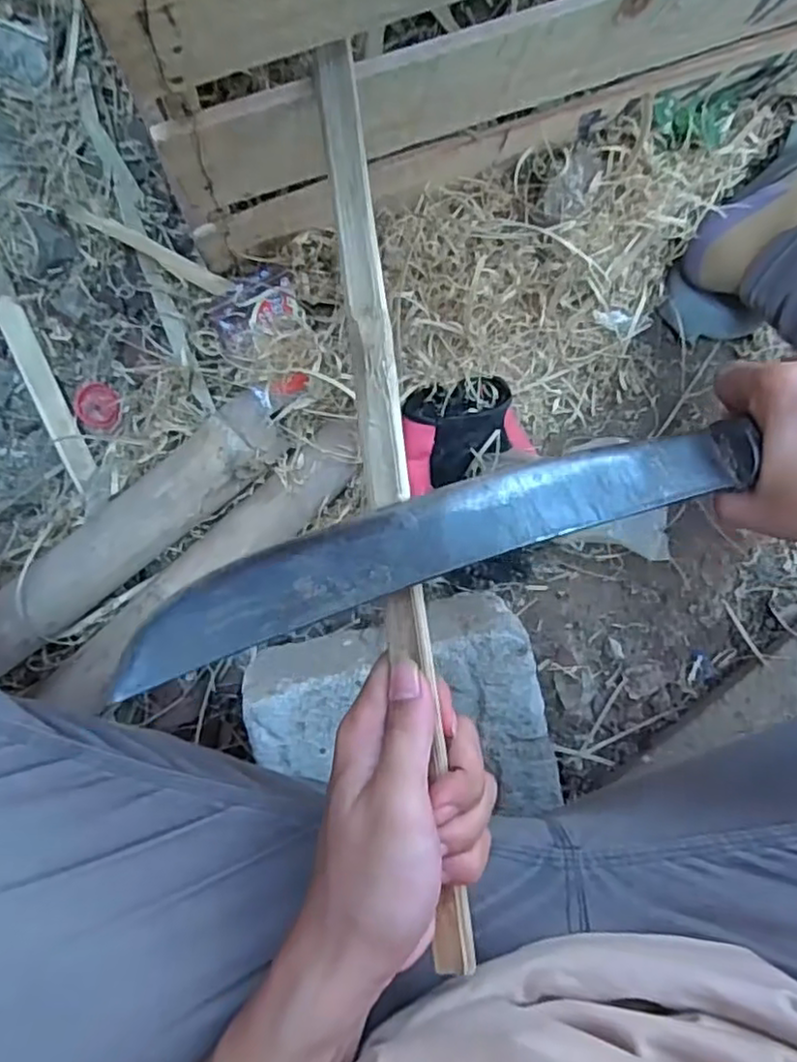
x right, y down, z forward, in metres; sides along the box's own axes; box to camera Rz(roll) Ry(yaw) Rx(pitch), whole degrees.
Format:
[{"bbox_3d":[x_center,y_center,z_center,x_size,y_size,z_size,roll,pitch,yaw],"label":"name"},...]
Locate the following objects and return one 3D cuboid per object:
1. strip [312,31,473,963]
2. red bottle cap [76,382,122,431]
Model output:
[{"bbox_3d":[-0.002,-0.012,0.291,0.020,0.004,0.401,-8,89,11],"label":"strip"},{"bbox_3d":[-0.234,-0.097,0.521,0.036,0.012,0.033,0,94,-7],"label":"red bottle cap"}]

